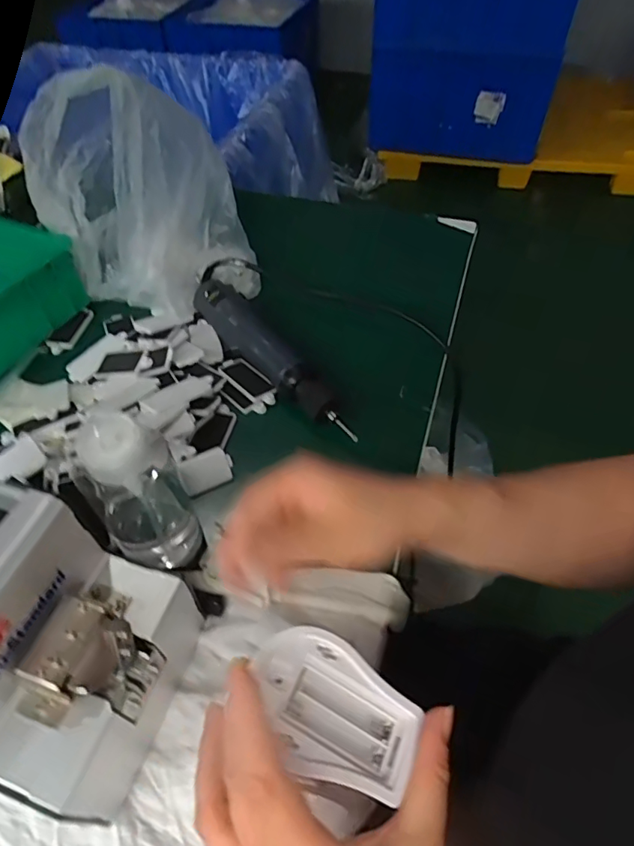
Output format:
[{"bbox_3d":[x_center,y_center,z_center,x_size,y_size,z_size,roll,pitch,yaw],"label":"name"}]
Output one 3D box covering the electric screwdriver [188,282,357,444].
[{"bbox_3d":[-0.049,-0.069,0.516,0.040,0.034,0.245,-30,56,-23],"label":"electric screwdriver"}]

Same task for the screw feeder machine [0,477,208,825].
[{"bbox_3d":[-0.180,0.124,0.300,0.181,0.141,0.125,15,53,13],"label":"screw feeder machine"}]

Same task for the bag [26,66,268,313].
[{"bbox_3d":[-0.188,-0.247,0.554,0.199,0.197,0.175,-24,53,-19],"label":"bag"}]

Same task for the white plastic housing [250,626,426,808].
[{"bbox_3d":[0.005,0.142,0.253,0.083,0.019,0.056,37,50,12],"label":"white plastic housing"}]

